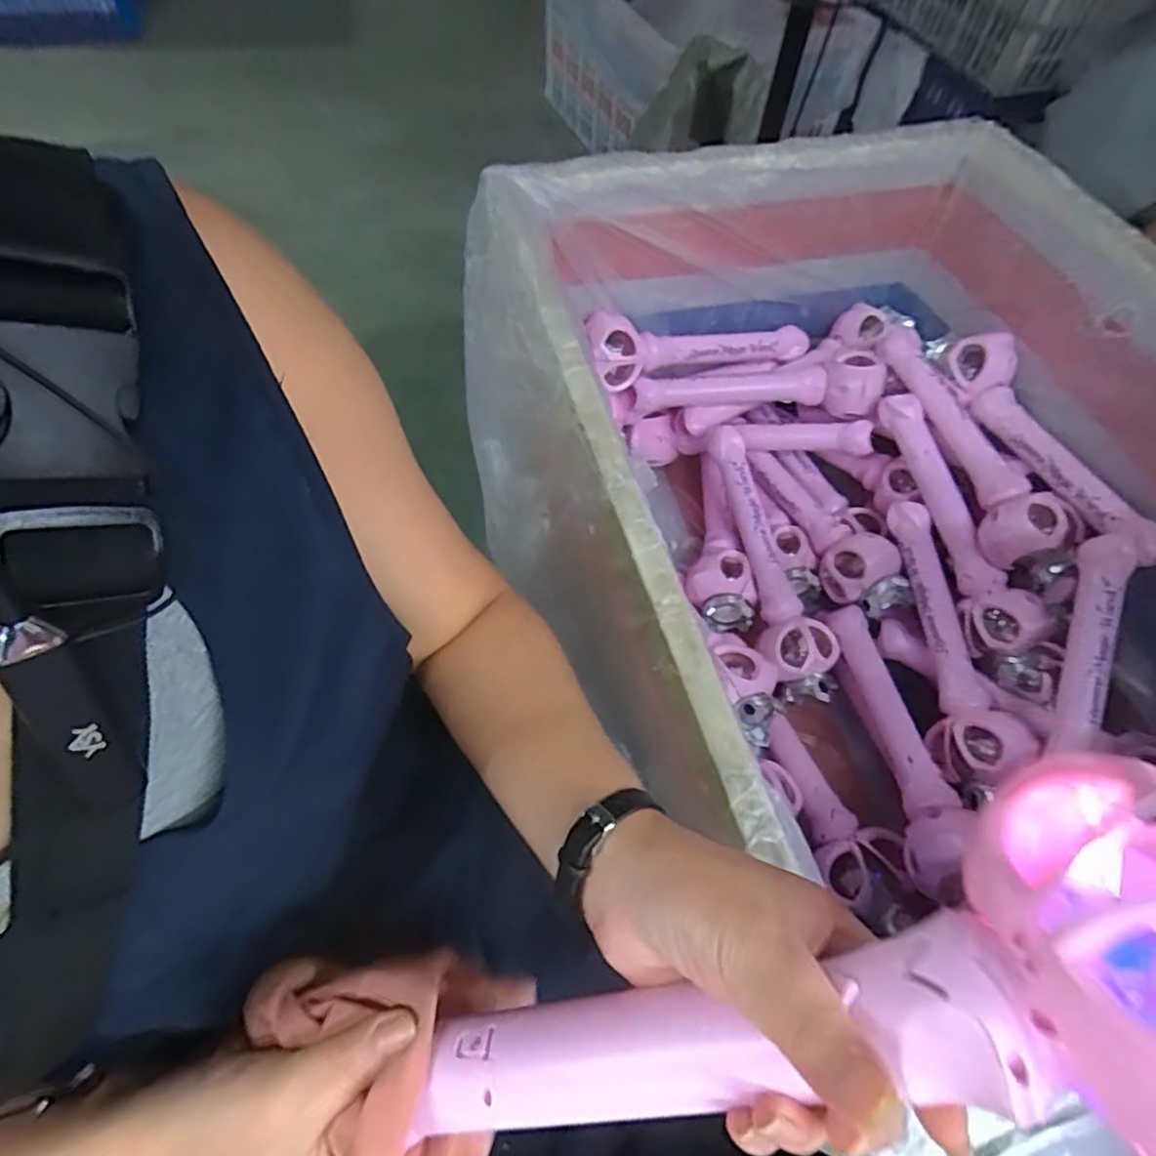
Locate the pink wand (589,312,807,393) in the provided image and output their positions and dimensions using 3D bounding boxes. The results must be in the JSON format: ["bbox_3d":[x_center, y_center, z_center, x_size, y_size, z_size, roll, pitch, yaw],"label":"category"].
[{"bbox_3d":[0.166,-0.308,0.840,0.326,0.095,0.056,-14,62,-11],"label":"pink wand"}]

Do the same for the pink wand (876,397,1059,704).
[{"bbox_3d":[0.455,-0.040,0.765,0.059,0.066,0.372,-16,77,-11],"label":"pink wand"}]

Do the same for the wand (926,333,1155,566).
[{"bbox_3d":[0.522,-0.162,0.728,0.051,0.069,0.342,-21,64,-14],"label":"wand"}]

